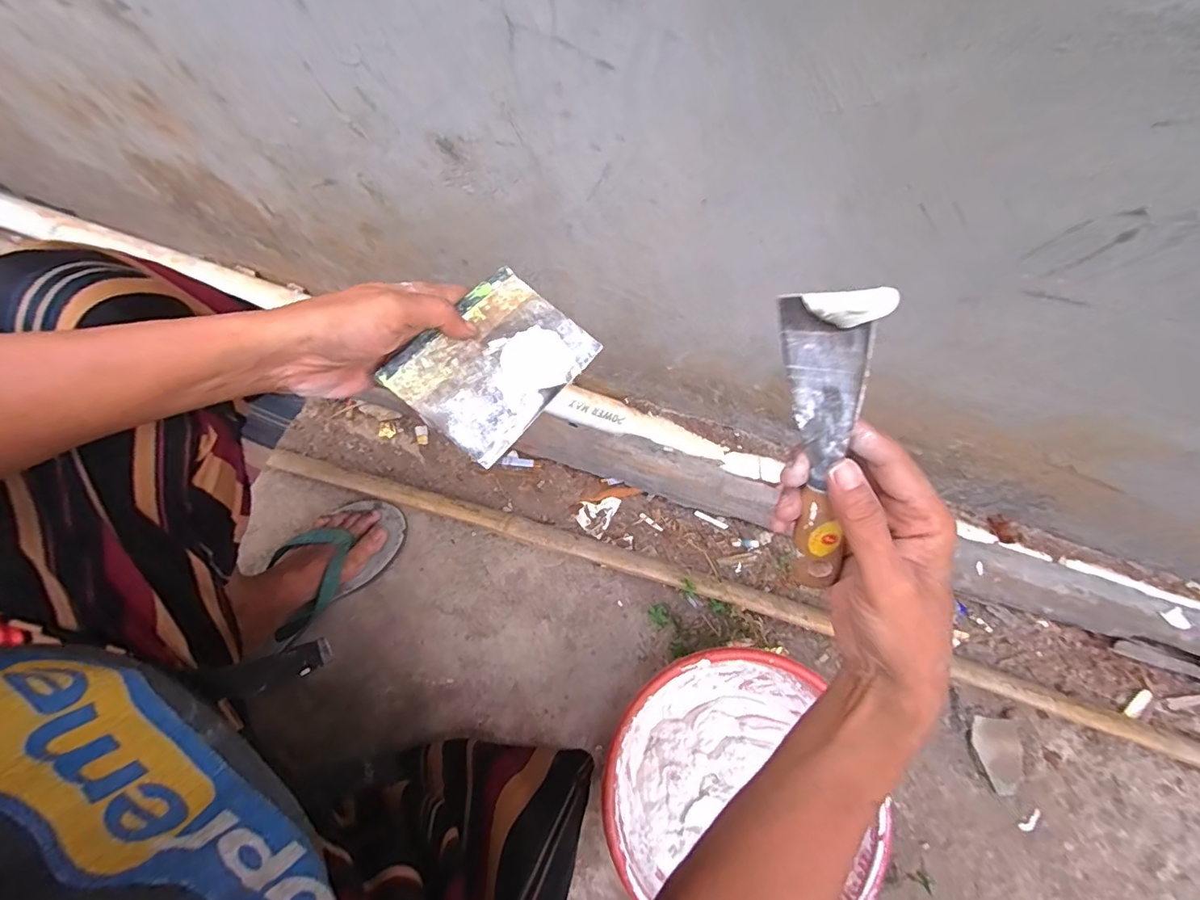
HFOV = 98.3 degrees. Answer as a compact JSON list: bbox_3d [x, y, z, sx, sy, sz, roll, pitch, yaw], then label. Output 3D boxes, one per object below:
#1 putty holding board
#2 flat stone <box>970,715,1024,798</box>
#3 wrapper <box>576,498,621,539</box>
[{"bbox_3d":[-0.065,-0.057,0.331,0.087,0.006,0.116,38,65,2],"label":"putty holding board"},{"bbox_3d":[0.433,0.332,0.564,0.050,0.013,0.073,6,73,4],"label":"flat stone"},{"bbox_3d":[-0.005,0.079,0.649,0.042,0.007,0.052,25,75,9],"label":"wrapper"}]

